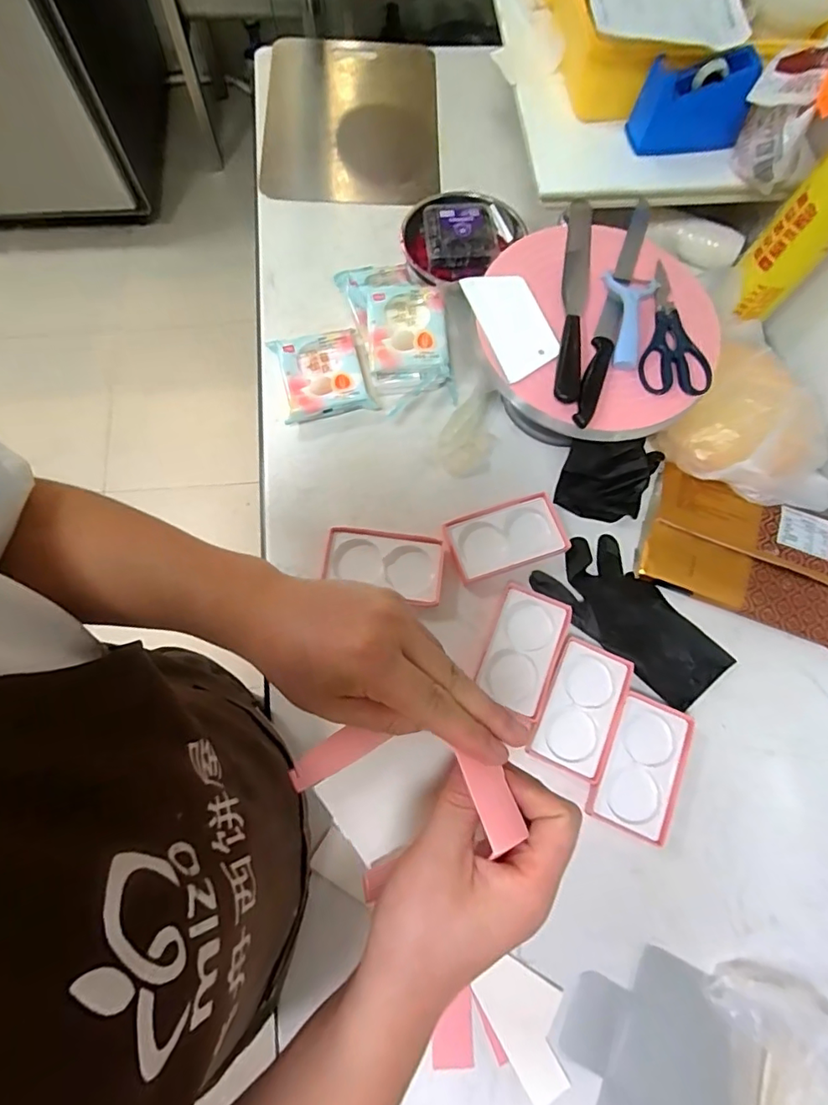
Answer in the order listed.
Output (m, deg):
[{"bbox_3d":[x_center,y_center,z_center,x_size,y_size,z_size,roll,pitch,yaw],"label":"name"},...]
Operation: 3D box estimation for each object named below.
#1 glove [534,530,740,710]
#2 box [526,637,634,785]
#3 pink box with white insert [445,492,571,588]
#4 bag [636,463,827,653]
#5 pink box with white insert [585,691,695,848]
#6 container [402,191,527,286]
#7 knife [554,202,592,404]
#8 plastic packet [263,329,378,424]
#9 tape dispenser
[{"bbox_3d":[0.278,0.080,0.660,0.122,0.010,0.237,-43,78,-14],"label":"glove"},{"bbox_3d":[0.195,0.181,0.617,0.085,0.016,0.145,25,73,7],"label":"box"},{"bbox_3d":[0.120,-0.020,0.676,0.149,0.022,0.082,-17,73,-7],"label":"pink box with white insert"},{"bbox_3d":[0.440,0.003,0.674,0.275,0.027,0.169,22,73,6],"label":"bag"},{"bbox_3d":[0.263,0.245,0.602,0.086,0.017,0.146,28,73,7],"label":"pink box with white insert"},{"bbox_3d":[0.063,-0.465,0.781,0.162,0.045,0.183,44,76,12],"label":"container"},{"bbox_3d":[0.193,-0.308,0.630,0.031,0.011,0.295,9,72,2],"label":"knife"},{"bbox_3d":[-0.126,-0.243,0.726,0.116,0.034,0.118,-16,73,-6],"label":"plastic packet"},{"bbox_3d":[0.356,-0.567,0.674,0.134,0.096,0.051,-4,72,-3],"label":"tape dispenser"}]

